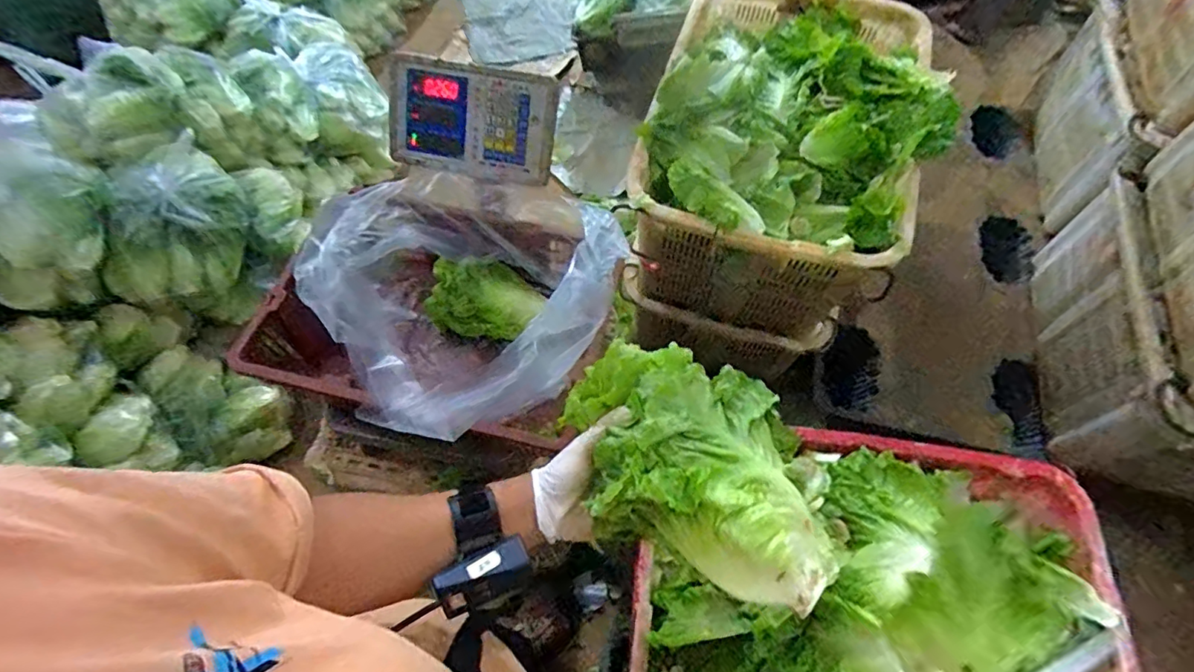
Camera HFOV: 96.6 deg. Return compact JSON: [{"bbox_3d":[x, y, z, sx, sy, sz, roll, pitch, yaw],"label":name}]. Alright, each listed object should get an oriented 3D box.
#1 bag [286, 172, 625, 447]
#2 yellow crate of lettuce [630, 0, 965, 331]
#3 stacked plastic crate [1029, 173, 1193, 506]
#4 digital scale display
[{"bbox_3d":[-0.163,-0.056,0.739,0.346,0.276,0.357,-30,66,-13],"label":"bag"},{"bbox_3d":[0.368,-0.386,1.100,0.485,0.372,0.669,15,65,9],"label":"yellow crate of lettuce"},{"bbox_3d":[1.240,0.034,1.116,0.435,0.338,0.621,16,65,9],"label":"stacked plastic crate"},{"bbox_3d":[-0.180,-0.305,0.755,0.235,0.039,0.149,10,103,2],"label":"digital scale display"}]

